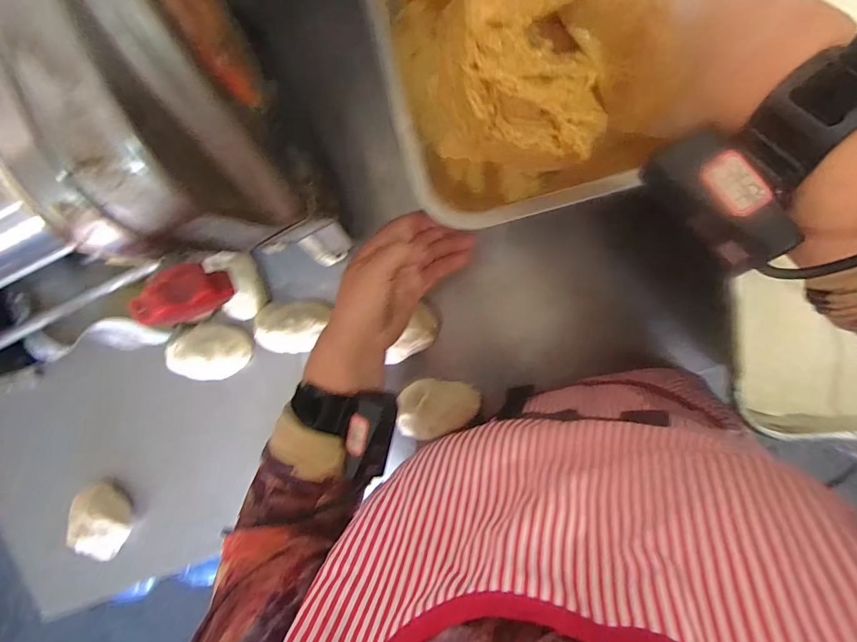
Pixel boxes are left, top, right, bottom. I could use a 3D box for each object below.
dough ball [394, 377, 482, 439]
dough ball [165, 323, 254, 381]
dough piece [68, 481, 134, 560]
[{"bbox_3d":[0.011,0.097,0.487,0.089,0.033,0.060,-4,94,5],"label":"dough ball"},{"bbox_3d":[-0.252,0.036,0.506,0.083,0.035,0.064,-8,93,5],"label":"dough ball"},{"bbox_3d":[-0.401,0.246,0.542,0.050,0.053,0.090,-10,93,5],"label":"dough piece"}]

